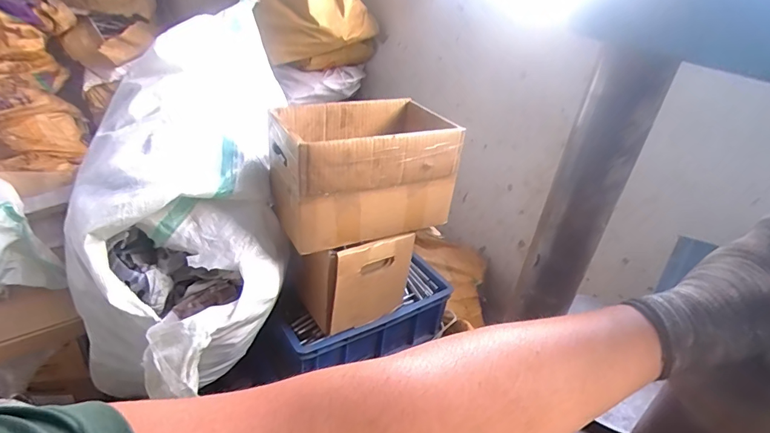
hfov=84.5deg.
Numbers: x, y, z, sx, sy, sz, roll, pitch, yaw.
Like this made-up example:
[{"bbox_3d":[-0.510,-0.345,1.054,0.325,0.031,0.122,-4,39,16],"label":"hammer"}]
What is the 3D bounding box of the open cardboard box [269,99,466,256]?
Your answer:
[{"bbox_3d":[-0.042,-0.091,0.806,0.326,0.195,0.197,-9,35,-26],"label":"open cardboard box"}]

